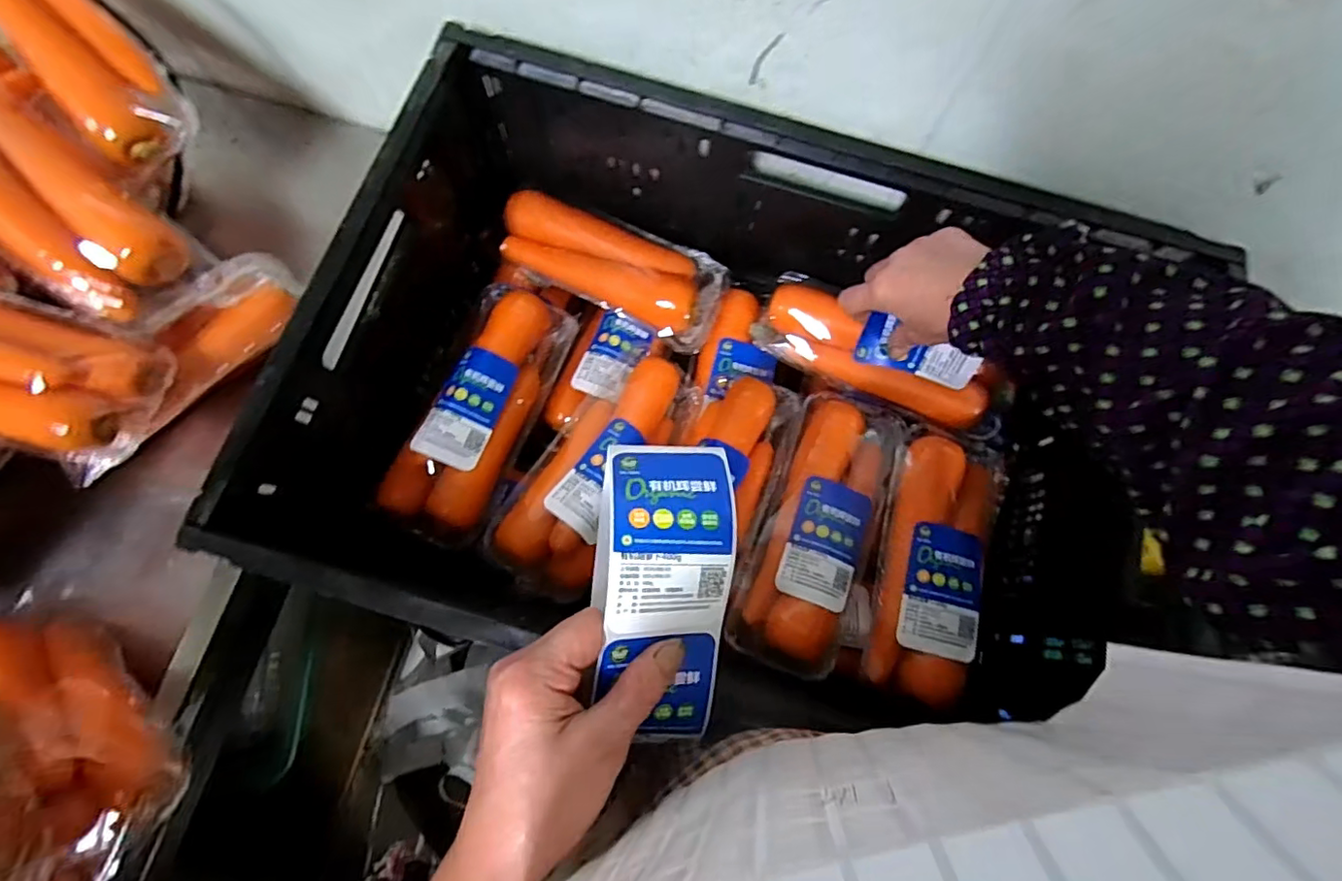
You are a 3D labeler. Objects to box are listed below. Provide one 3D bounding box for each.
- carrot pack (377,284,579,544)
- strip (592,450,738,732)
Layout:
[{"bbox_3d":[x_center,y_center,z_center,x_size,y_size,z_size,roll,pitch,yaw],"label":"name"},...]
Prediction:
[{"bbox_3d":[-0.167,-0.034,0.508,0.093,0.053,0.240,21,76,3],"label":"carrot pack"},{"bbox_3d":[-0.005,0.074,0.293,0.069,0.049,0.146,3,76,-1],"label":"strip"}]

